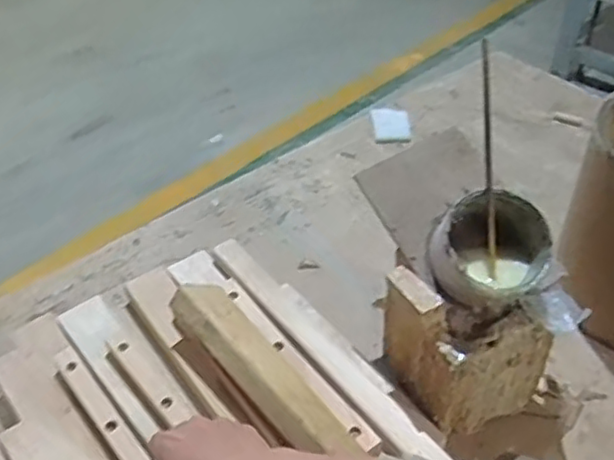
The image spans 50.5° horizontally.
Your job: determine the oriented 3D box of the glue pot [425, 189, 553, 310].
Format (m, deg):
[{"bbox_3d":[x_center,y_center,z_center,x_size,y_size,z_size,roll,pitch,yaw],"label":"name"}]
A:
[{"bbox_3d":[0.140,0.013,0.503,0.086,0.068,0.087,-1,44,1],"label":"glue pot"}]

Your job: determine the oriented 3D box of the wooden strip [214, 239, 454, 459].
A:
[{"bbox_3d":[0.007,0.100,0.608,0.035,0.012,0.303,-28,50,-25],"label":"wooden strip"}]

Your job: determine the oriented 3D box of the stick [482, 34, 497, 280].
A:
[{"bbox_3d":[0.138,-0.051,0.491,0.006,0.174,0.012,-6,10,-4],"label":"stick"}]

